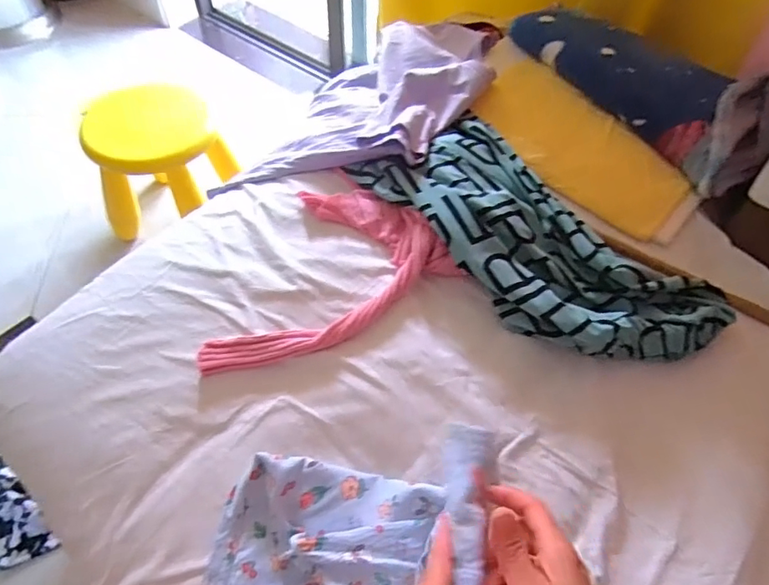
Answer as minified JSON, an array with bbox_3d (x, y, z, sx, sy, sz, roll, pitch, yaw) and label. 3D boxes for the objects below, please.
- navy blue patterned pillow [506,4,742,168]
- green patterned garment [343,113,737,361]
[{"bbox_3d":[0.367,-0.350,0.783,0.150,0.060,0.355,-28,61,-20],"label":"navy blue patterned pillow"},{"bbox_3d":[0.178,-0.073,0.647,0.478,0.066,0.204,40,63,23],"label":"green patterned garment"}]

